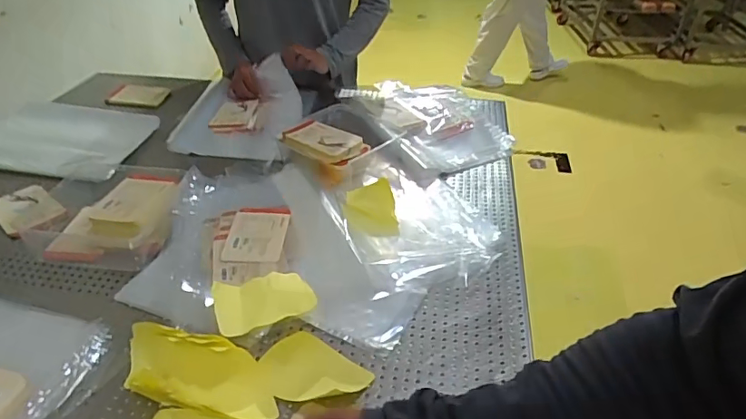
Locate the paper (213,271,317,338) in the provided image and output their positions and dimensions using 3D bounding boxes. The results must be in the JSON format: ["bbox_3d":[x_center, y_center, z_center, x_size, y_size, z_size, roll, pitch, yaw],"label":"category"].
[{"bbox_3d":[-0.142,0.114,0.664,0.123,0.023,0.066,-10,38,-14],"label":"paper"}]

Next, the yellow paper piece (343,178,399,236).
[{"bbox_3d":[-0.004,-0.005,0.832,0.083,0.023,0.157,-1,37,-3],"label":"yellow paper piece"}]

